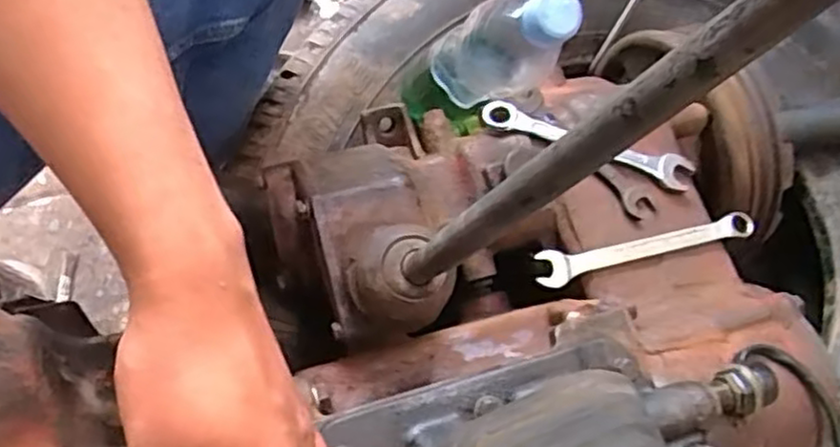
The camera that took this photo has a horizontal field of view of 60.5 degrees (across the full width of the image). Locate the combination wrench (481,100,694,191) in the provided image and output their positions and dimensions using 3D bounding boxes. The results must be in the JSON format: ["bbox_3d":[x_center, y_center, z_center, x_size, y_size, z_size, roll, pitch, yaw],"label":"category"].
[{"bbox_3d":[0.120,-0.057,0.515,0.155,0.014,0.026,16,69,4],"label":"combination wrench"}]

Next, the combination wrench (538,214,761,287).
[{"bbox_3d":[0.155,0.016,0.490,0.157,0.009,0.024,-12,70,-6],"label":"combination wrench"}]

